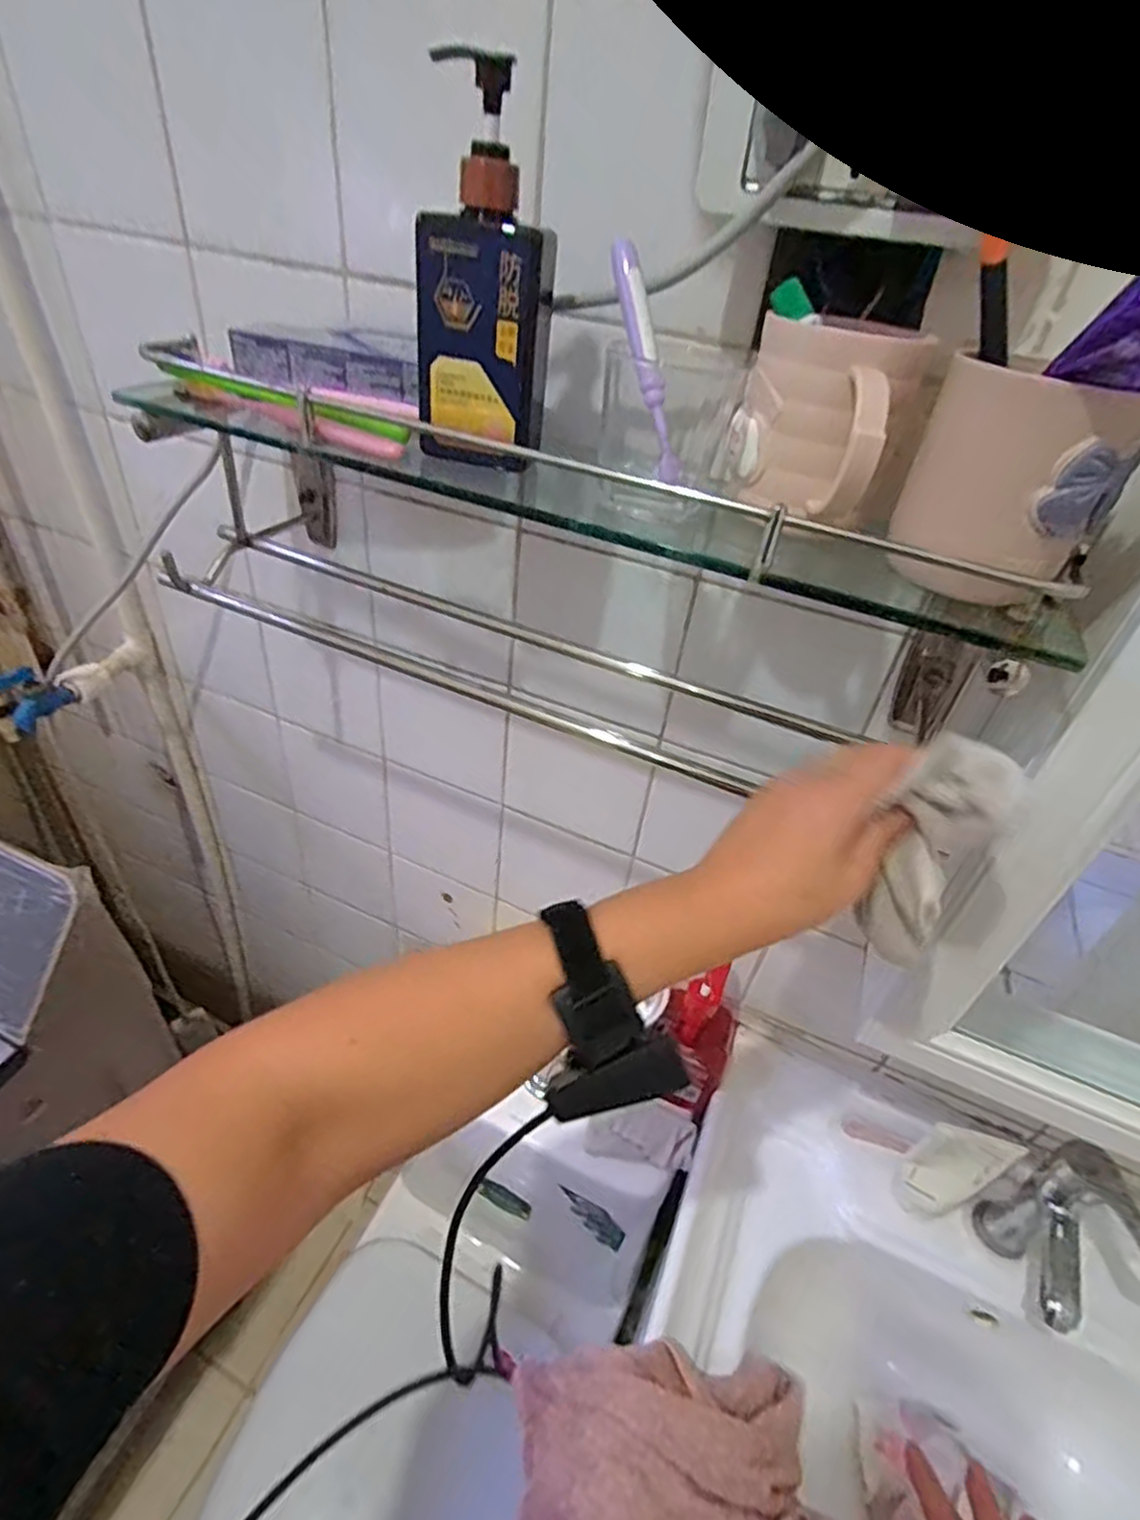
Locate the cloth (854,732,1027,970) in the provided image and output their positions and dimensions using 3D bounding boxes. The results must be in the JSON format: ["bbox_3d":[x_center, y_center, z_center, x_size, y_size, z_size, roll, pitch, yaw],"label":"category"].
[{"bbox_3d":[0.177,0.051,0.346,0.044,0.127,0.031,16,28,9],"label":"cloth"}]

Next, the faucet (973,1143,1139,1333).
[{"bbox_3d":[0.432,0.433,0.609,0.074,0.180,0.136,17,42,11],"label":"faucet"}]

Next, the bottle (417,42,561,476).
[{"bbox_3d":[-0.046,-0.256,0.379,0.072,0.171,0.042,12,41,4],"label":"bottle"}]

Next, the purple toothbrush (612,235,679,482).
[{"bbox_3d":[0.041,-0.212,0.369,0.015,0.125,0.012,-17,8,-26],"label":"purple toothbrush"}]

